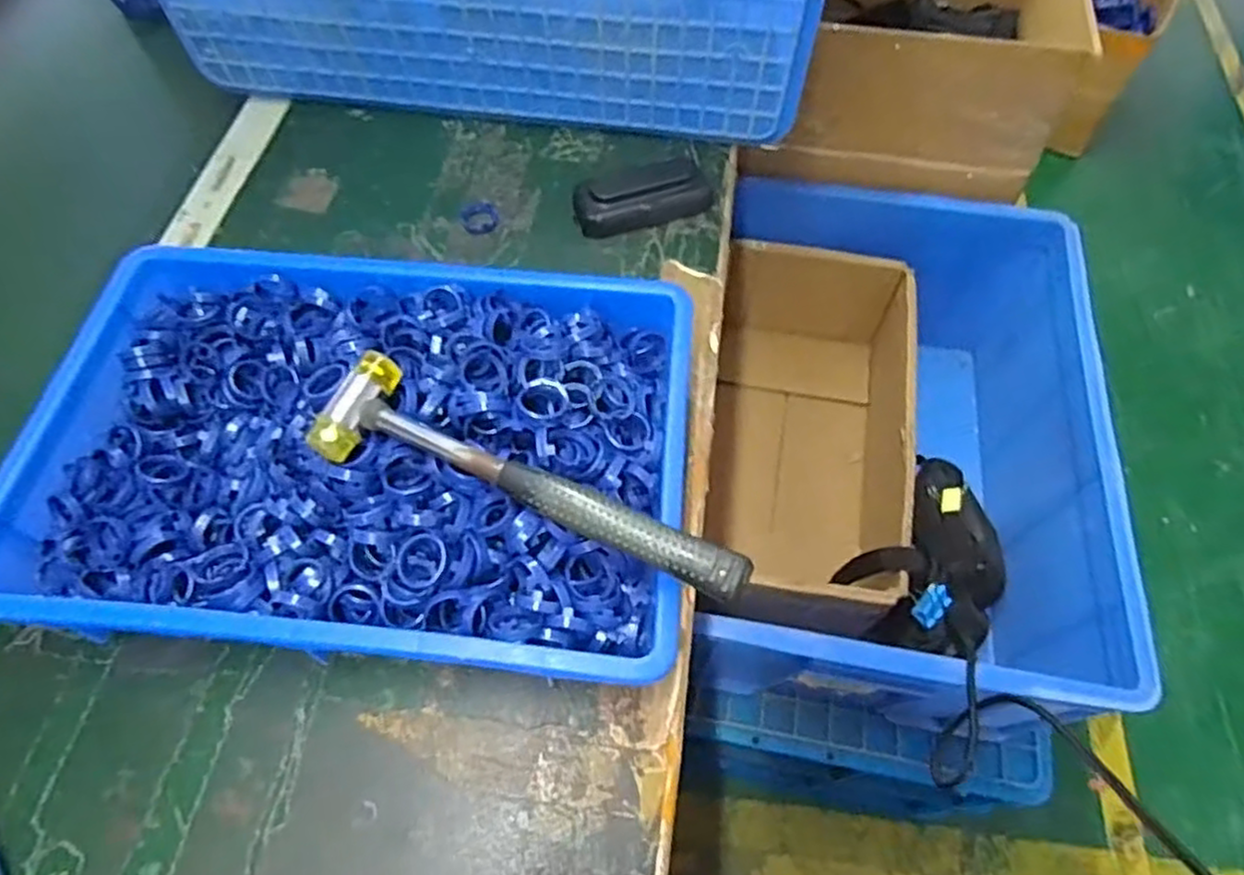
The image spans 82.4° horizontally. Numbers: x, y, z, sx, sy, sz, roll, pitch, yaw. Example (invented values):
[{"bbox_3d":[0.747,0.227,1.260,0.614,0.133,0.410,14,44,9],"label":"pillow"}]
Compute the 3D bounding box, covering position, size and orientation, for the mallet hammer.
[{"bbox_3d":[-0.048,0.024,0.365,0.233,0.027,0.057,23,63,13],"label":"mallet hammer"}]

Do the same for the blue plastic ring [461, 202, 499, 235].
[{"bbox_3d":[-0.113,-0.176,0.568,0.029,0.004,0.034,-15,62,-8],"label":"blue plastic ring"}]

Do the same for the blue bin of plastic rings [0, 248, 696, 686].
[{"bbox_3d":[-0.150,0.005,0.422,0.375,0.063,0.252,4,61,2],"label":"blue bin of plastic rings"}]

